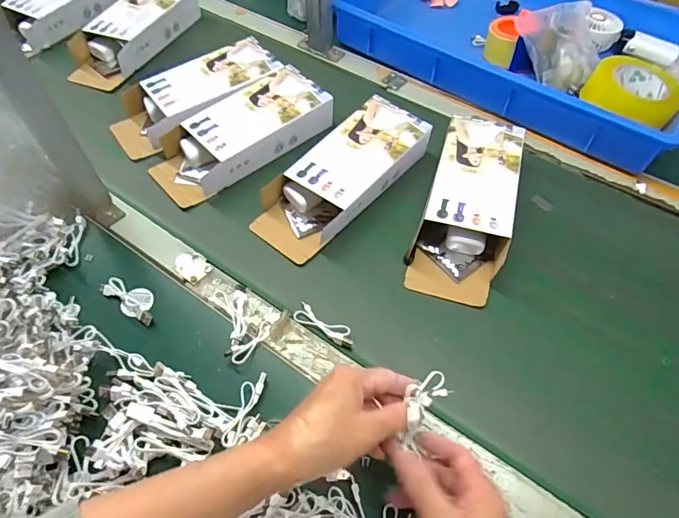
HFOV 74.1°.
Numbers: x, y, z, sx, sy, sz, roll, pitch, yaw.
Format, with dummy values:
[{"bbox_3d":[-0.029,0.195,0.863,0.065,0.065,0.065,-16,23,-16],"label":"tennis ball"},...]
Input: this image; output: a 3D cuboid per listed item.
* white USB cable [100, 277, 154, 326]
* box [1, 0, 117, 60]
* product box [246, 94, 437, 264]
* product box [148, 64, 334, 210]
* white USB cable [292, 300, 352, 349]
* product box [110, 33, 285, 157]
[{"bbox_3d":[-0.230,0.042,0.496,0.077,0.021,0.033,33,65,22],"label":"white USB cable"},{"bbox_3d":[-0.503,-0.460,0.809,0.102,0.055,0.219,27,63,19],"label":"box"},{"bbox_3d":[0.006,-0.108,0.578,0.102,0.047,0.255,38,67,24],"label":"product box"},{"bbox_3d":[-0.137,-0.175,0.624,0.251,0.053,0.103,-36,62,-18],"label":"product box"},{"bbox_3d":[-0.016,0.073,0.492,0.072,0.015,0.021,25,62,18],"label":"white USB cable"},{"bbox_3d":[-0.210,-0.239,0.666,0.250,0.053,0.114,-34,62,-17],"label":"product box"}]

